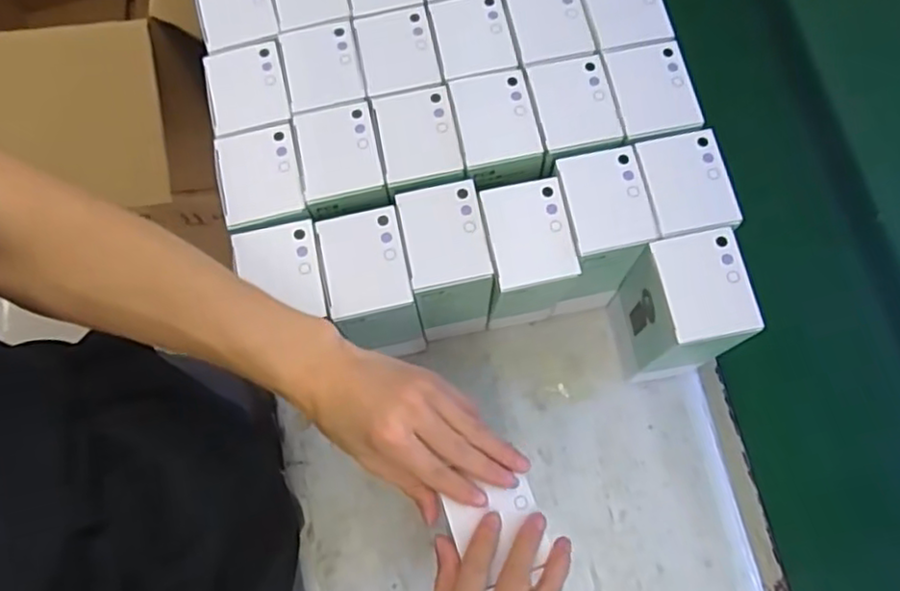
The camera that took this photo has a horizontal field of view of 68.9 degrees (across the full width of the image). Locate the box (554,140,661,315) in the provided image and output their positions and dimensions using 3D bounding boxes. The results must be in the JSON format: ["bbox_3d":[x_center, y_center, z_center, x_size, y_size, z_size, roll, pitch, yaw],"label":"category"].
[{"bbox_3d":[0.118,-0.056,0.544,0.062,0.109,0.082,-13,73,-4],"label":"box"}]

